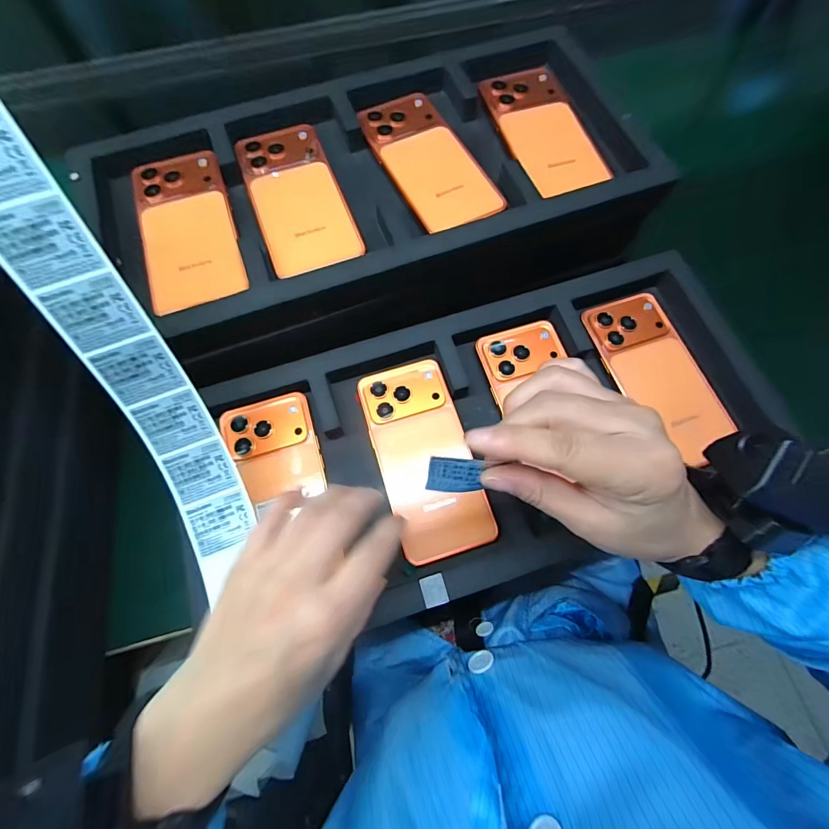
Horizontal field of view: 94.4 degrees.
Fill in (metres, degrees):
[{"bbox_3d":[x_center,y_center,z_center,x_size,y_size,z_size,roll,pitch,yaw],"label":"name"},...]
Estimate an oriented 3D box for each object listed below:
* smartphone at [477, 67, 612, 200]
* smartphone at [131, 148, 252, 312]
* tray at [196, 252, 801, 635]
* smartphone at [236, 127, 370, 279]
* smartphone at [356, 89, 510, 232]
[{"bbox_3d":[0.122,-0.264,0.355,0.078,0.012,0.163,-15,71,-4],"label":"smartphone"},{"bbox_3d":[-0.189,-0.154,0.320,0.075,0.010,0.161,-18,71,-5],"label":"smartphone"},{"bbox_3d":[0.072,0.021,0.329,0.434,0.052,0.231,-16,71,-5],"label":"tray"},{"bbox_3d":[-0.102,-0.189,0.332,0.075,0.009,0.156,-20,71,-6],"label":"smartphone"},{"bbox_3d":[0.011,-0.230,0.347,0.074,0.011,0.155,-26,72,-8],"label":"smartphone"}]

